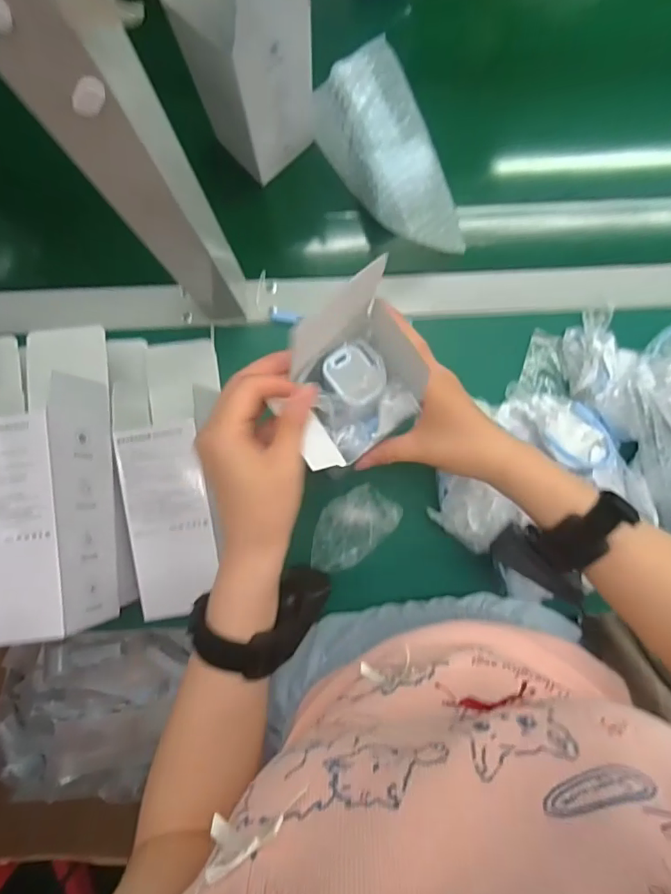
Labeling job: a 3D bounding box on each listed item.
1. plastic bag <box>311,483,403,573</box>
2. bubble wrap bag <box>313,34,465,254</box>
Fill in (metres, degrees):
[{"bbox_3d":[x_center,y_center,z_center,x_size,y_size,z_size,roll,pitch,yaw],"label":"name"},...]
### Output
[{"bbox_3d":[0.013,0.078,0.496,0.056,0.042,0.092,39,89,1],"label":"plastic bag"},{"bbox_3d":[0.046,-0.273,0.482,0.086,0.077,0.204,-22,89,0],"label":"bubble wrap bag"}]

